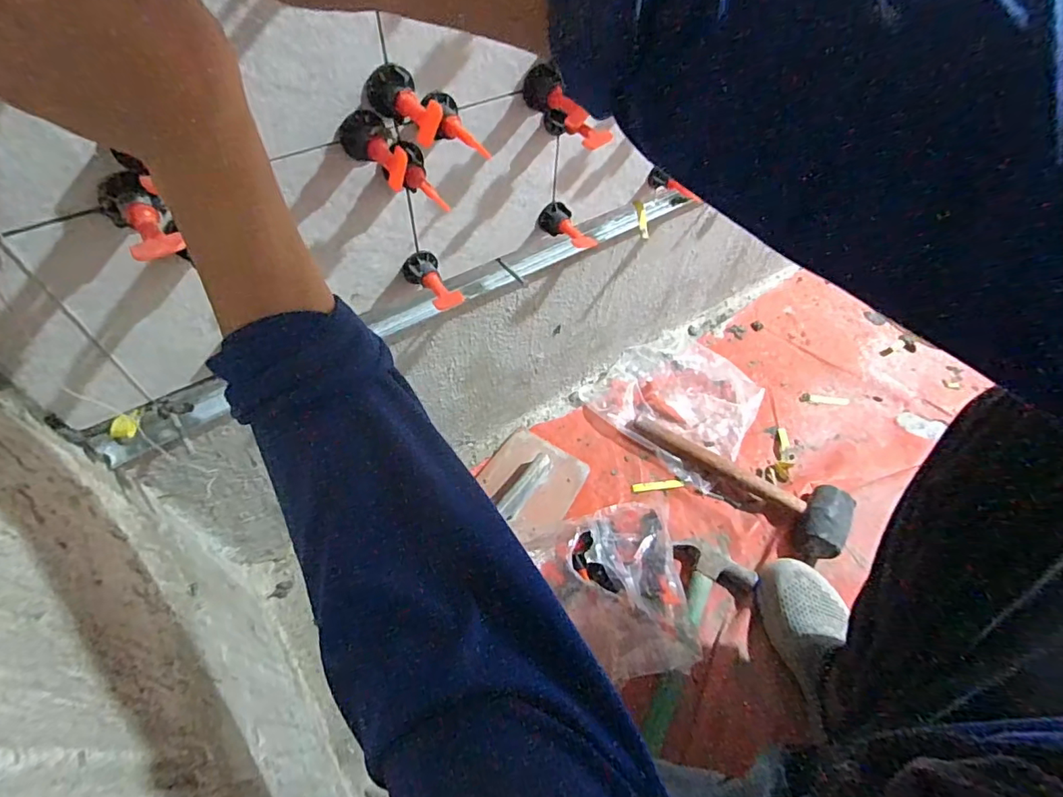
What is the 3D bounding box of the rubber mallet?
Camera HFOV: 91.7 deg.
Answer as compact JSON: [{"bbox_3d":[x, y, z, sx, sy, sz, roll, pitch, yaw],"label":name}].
[{"bbox_3d":[0.322,0.103,0.793,0.332,0.053,0.098,37,60,21],"label":"rubber mallet"}]

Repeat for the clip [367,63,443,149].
[{"bbox_3d":[-0.081,-0.187,0.331,0.030,0.029,0.055,-22,58,-18],"label":"clip"}]

